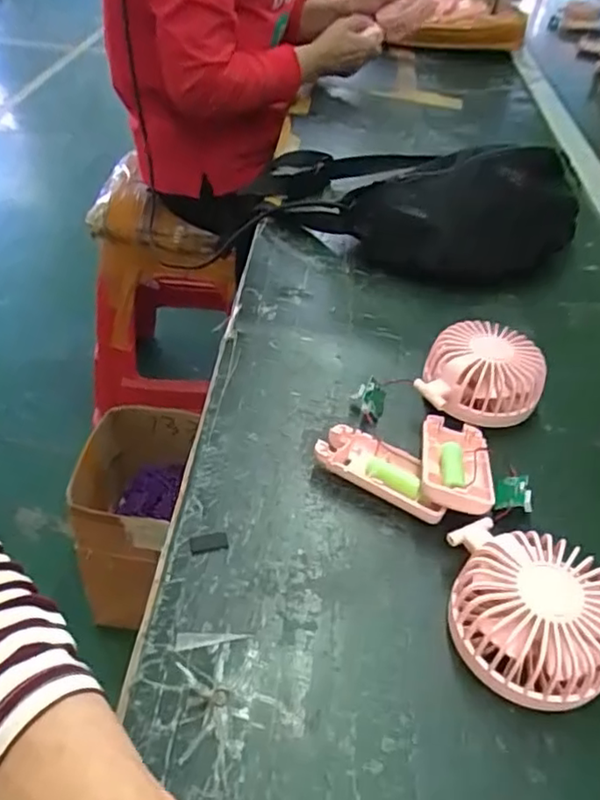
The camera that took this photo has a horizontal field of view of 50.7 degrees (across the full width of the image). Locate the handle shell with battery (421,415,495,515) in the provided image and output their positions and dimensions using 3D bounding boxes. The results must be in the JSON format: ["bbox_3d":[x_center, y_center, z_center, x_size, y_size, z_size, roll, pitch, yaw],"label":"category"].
[{"bbox_3d":[0.105,0.042,0.431,0.045,0.019,0.097,9,29,4],"label":"handle shell with battery"}]

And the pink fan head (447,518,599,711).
[{"bbox_3d":[0.127,0.113,0.348,0.086,0.047,0.098,8,43,3],"label":"pink fan head"}]

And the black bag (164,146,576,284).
[{"bbox_3d":[0.119,-0.225,0.684,0.352,0.088,0.190,15,43,8],"label":"black bag"}]

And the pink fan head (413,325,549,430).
[{"bbox_3d":[0.142,-0.022,0.498,0.090,0.043,0.090,-2,56,3],"label":"pink fan head"}]

